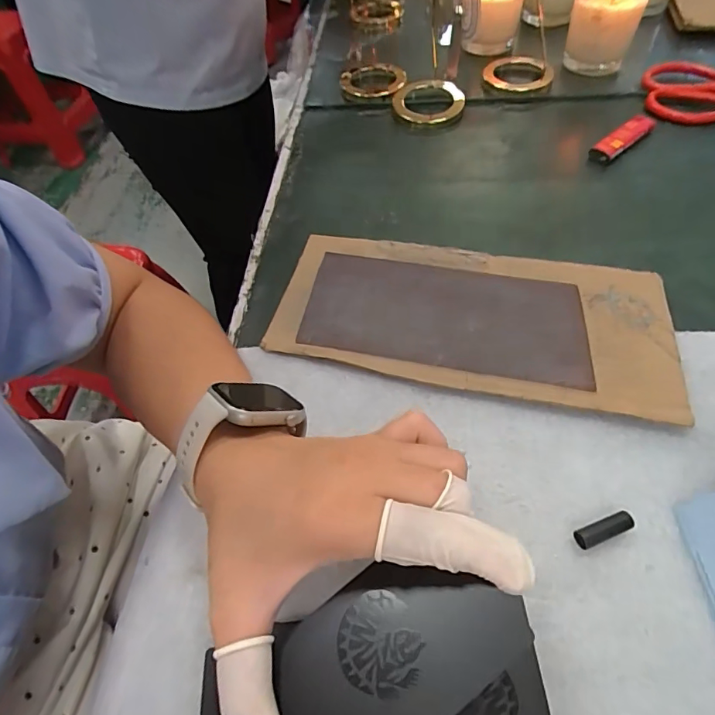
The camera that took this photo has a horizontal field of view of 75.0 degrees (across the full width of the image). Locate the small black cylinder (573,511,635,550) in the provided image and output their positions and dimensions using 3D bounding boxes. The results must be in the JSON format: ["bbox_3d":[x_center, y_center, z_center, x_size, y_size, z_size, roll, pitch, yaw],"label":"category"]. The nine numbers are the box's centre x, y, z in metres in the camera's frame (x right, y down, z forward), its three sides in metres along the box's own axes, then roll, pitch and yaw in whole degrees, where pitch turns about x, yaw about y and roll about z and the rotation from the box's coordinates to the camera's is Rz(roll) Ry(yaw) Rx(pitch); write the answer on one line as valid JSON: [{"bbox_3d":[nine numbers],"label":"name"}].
[{"bbox_3d":[0.130,0.091,0.245,0.032,0.009,0.009,-19,54,-9],"label":"small black cylinder"}]

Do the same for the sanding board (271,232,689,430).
[{"bbox_3d":[0.078,-0.033,0.342,0.273,0.008,0.132,10,55,13],"label":"sanding board"}]

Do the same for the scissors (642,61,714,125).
[{"bbox_3d":[0.390,-0.270,0.476,0.179,0.021,0.083,17,57,18],"label":"scissors"}]

